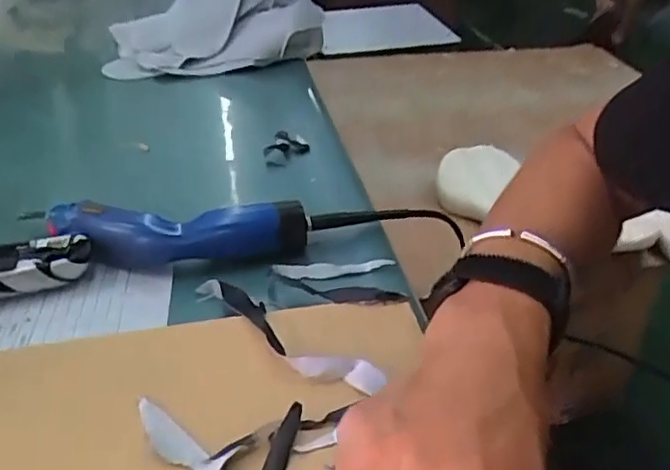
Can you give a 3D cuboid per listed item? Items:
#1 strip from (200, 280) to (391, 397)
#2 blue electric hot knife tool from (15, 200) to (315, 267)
[{"bbox_3d":[-0.040,0.062,0.431,0.035,0.019,0.173,-27,42,-33],"label":"strip"},{"bbox_3d":[-0.148,-0.005,0.534,0.242,0.047,0.055,2,34,4],"label":"blue electric hot knife tool"}]

